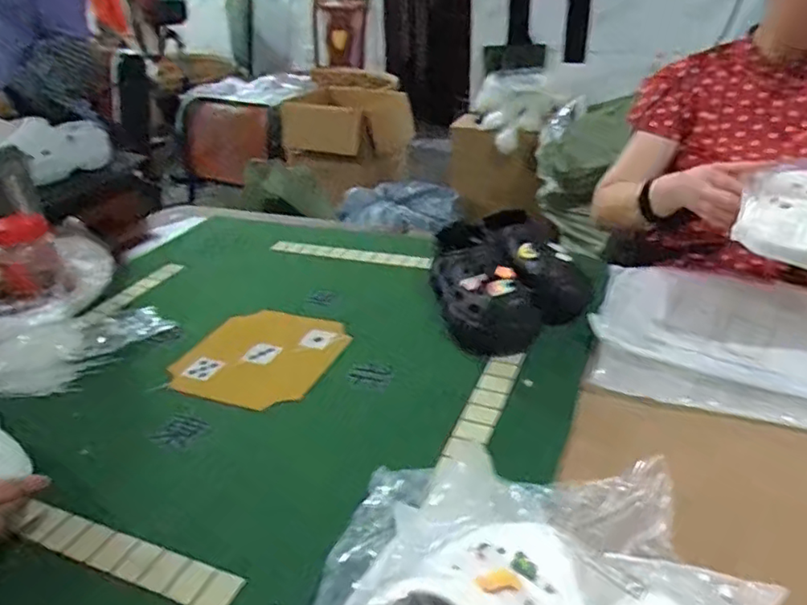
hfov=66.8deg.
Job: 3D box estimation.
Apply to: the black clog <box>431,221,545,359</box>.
[{"bbox_3d":[0.113,-0.024,0.903,0.128,0.099,0.240,-5,30,-5],"label":"black clog"}]

